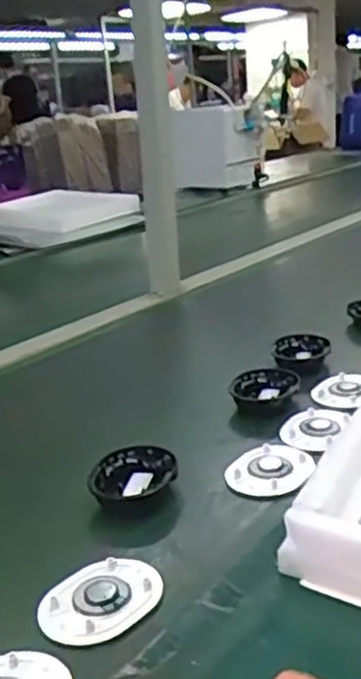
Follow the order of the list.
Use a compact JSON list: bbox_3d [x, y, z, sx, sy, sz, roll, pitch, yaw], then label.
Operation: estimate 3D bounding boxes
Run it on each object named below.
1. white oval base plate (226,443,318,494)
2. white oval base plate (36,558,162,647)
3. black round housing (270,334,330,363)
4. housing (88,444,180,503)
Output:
[{"bbox_3d":[0.083,0.118,0.661,0.079,0.013,0.074,-2,19,8],"label":"white oval base plate"},{"bbox_3d":[-0.055,0.178,0.500,0.088,0.006,0.066,-20,24,-36],"label":"white oval base plate"},{"bbox_3d":[0.154,0.017,0.917,0.073,0.021,0.090,-2,19,8],"label":"black round housing"},{"bbox_3d":[-0.041,0.124,0.640,0.072,0.021,0.089,-2,19,8],"label":"housing"}]

